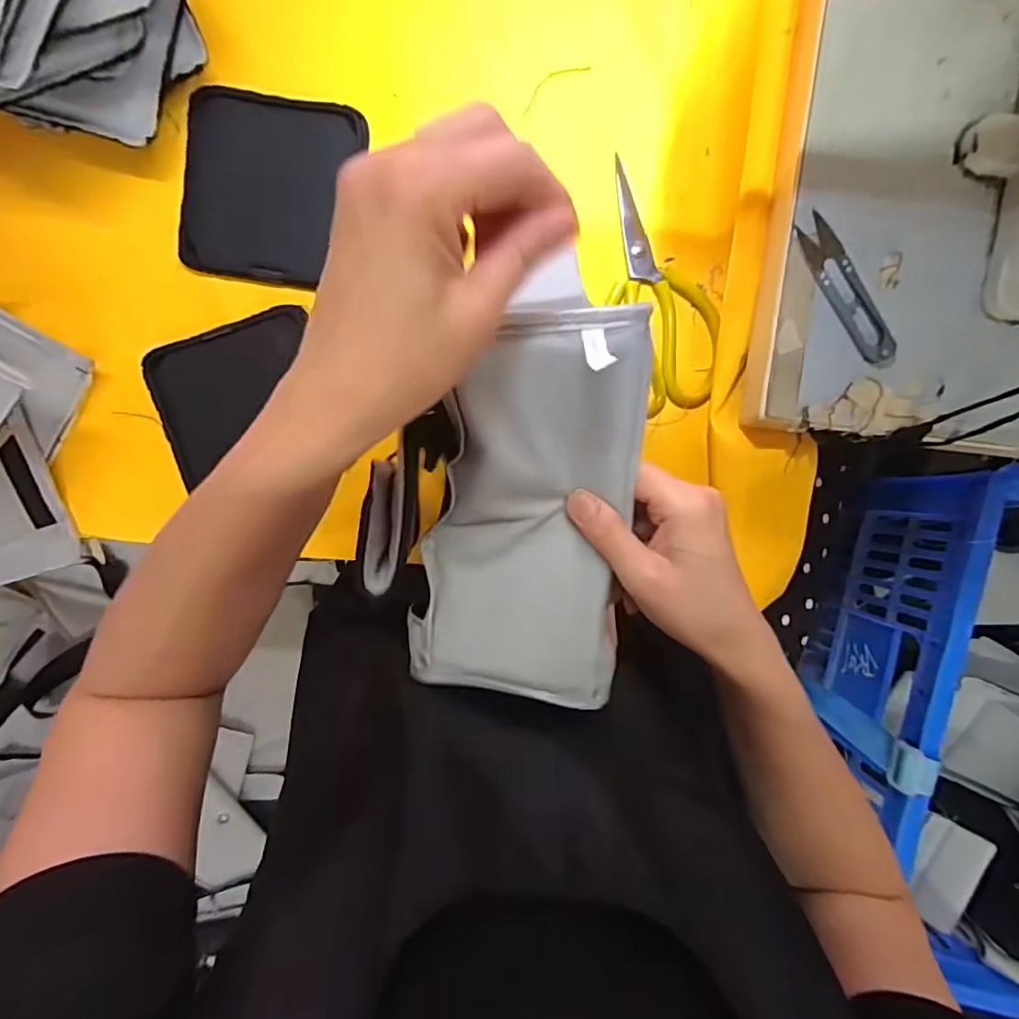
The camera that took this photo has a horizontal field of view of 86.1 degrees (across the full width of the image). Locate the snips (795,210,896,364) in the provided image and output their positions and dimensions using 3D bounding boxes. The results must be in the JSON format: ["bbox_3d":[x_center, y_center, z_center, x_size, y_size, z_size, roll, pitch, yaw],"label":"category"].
[{"bbox_3d":[0.216,-0.141,0.349,0.024,0.006,0.101,-30,93,2],"label":"snips"}]

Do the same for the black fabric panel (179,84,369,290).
[{"bbox_3d":[-0.177,-0.237,0.404,0.118,0.007,0.129,7,98,-9],"label":"black fabric panel"}]

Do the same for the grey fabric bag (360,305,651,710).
[{"bbox_3d":[-0.005,0.007,0.288,0.140,0.069,0.201,3,94,0],"label":"grey fabric bag"}]

